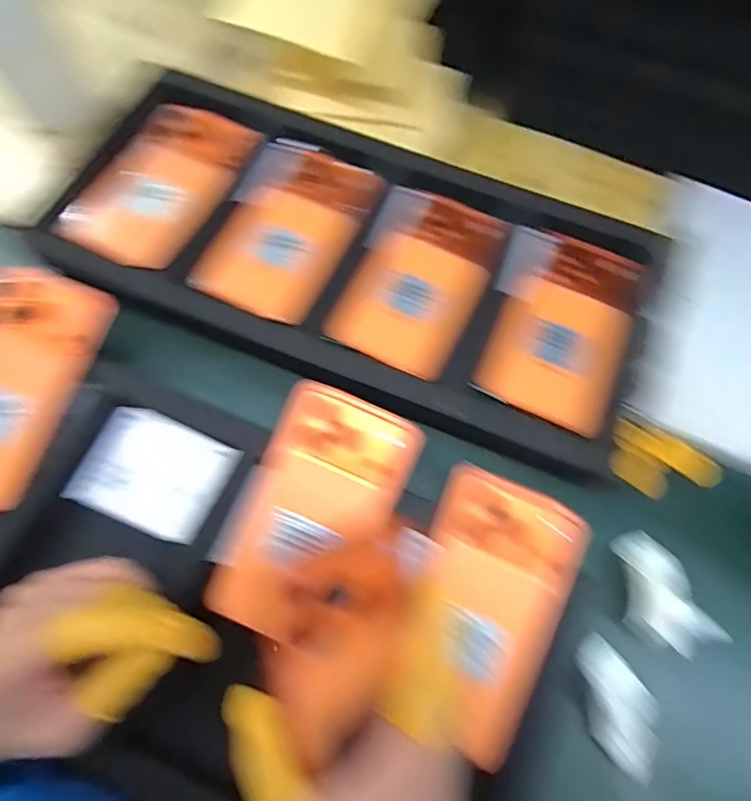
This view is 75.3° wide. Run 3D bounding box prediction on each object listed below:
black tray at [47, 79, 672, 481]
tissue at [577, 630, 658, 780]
[{"bbox_3d":[-0.012,-0.115,0.394,0.481,0.028,0.224,22,70,5],"label":"black tray"},{"bbox_3d":[0.155,0.194,0.313,0.037,0.020,0.075,0,70,-5],"label":"tissue"}]

